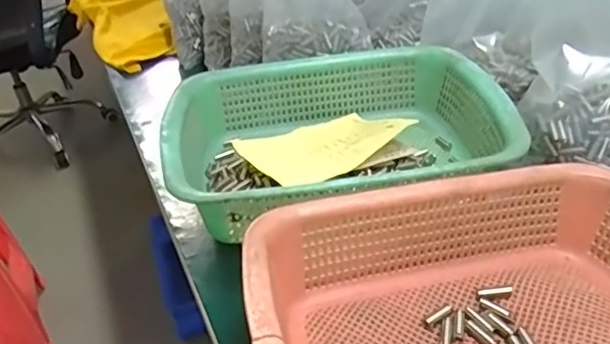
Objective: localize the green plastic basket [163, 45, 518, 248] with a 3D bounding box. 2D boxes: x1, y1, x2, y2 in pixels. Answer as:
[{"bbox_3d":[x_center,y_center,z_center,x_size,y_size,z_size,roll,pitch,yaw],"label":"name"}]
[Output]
[{"bbox_3d":[0.026,-0.032,0.528,0.292,0.075,0.221,-10,33,-3],"label":"green plastic basket"}]

